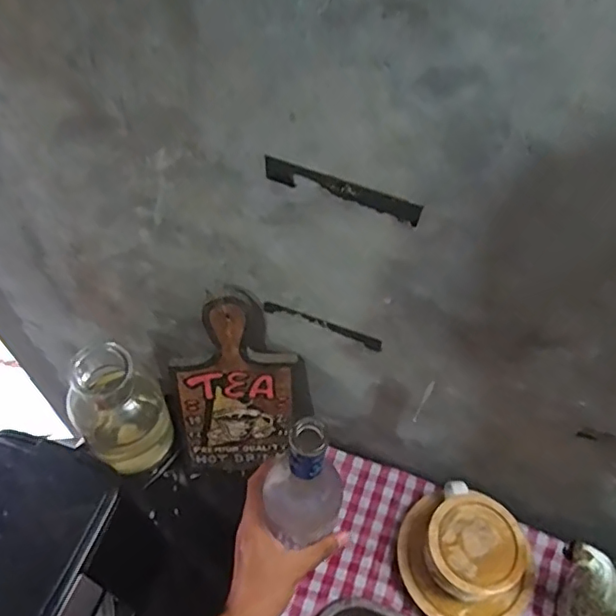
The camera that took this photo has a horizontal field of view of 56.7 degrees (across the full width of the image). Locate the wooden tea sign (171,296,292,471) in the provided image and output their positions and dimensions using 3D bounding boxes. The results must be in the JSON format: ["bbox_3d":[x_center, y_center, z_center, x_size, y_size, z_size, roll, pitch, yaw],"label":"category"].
[{"bbox_3d":[-0.083,0.098,0.647,0.125,0.272,0.010,-1,40,-3],"label":"wooden tea sign"}]

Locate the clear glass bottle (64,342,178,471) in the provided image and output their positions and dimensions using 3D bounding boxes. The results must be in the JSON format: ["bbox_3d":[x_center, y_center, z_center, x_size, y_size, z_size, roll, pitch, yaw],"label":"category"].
[{"bbox_3d":[-0.221,0.120,0.666,0.095,0.187,0.081,-35,63,-24],"label":"clear glass bottle"}]

